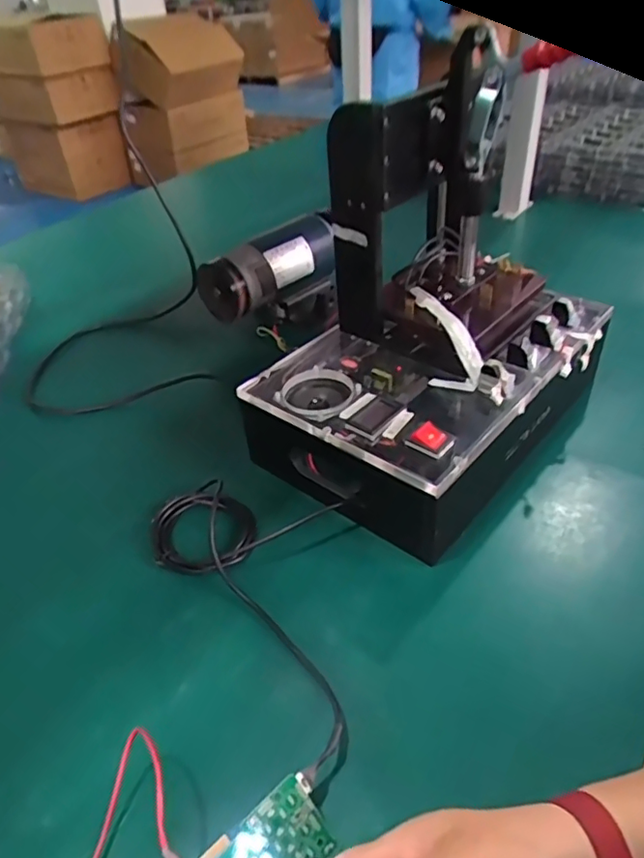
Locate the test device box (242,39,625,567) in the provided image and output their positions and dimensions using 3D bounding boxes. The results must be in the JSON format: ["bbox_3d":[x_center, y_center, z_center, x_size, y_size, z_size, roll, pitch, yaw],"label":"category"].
[{"bbox_3d":[0.108,-0.117,0.516,0.323,0.307,0.224,-33,47,-31],"label":"test device box"}]

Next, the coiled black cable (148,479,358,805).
[{"bbox_3d":[-0.023,0.115,0.456,0.157,0.026,0.266,-28,44,-26],"label":"coiled black cable"}]

